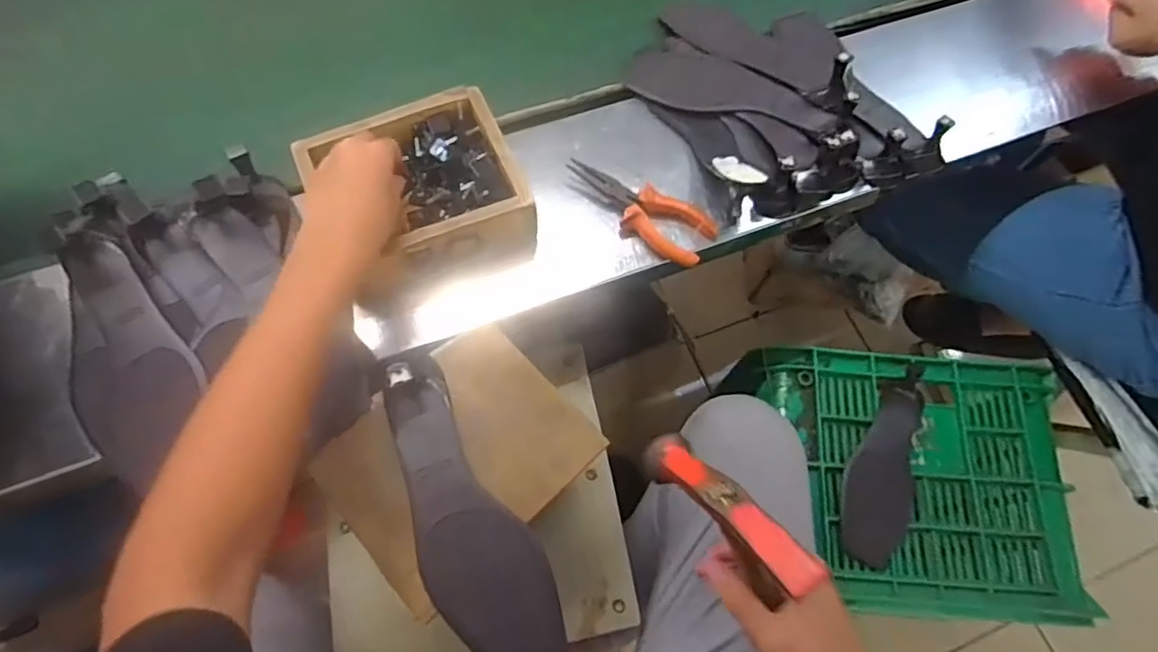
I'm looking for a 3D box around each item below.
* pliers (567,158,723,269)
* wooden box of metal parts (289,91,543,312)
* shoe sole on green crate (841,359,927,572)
[{"bbox_3d":[0.059,-0.115,0.591,0.151,0.029,0.059,31,70,11],"label":"pliers"},{"bbox_3d":[-0.146,-0.119,0.563,0.175,0.070,0.167,-21,69,-10],"label":"wooden box of metal parts"},{"bbox_3d":[0.375,0.164,0.739,0.085,0.024,0.244,17,67,5],"label":"shoe sole on green crate"}]

